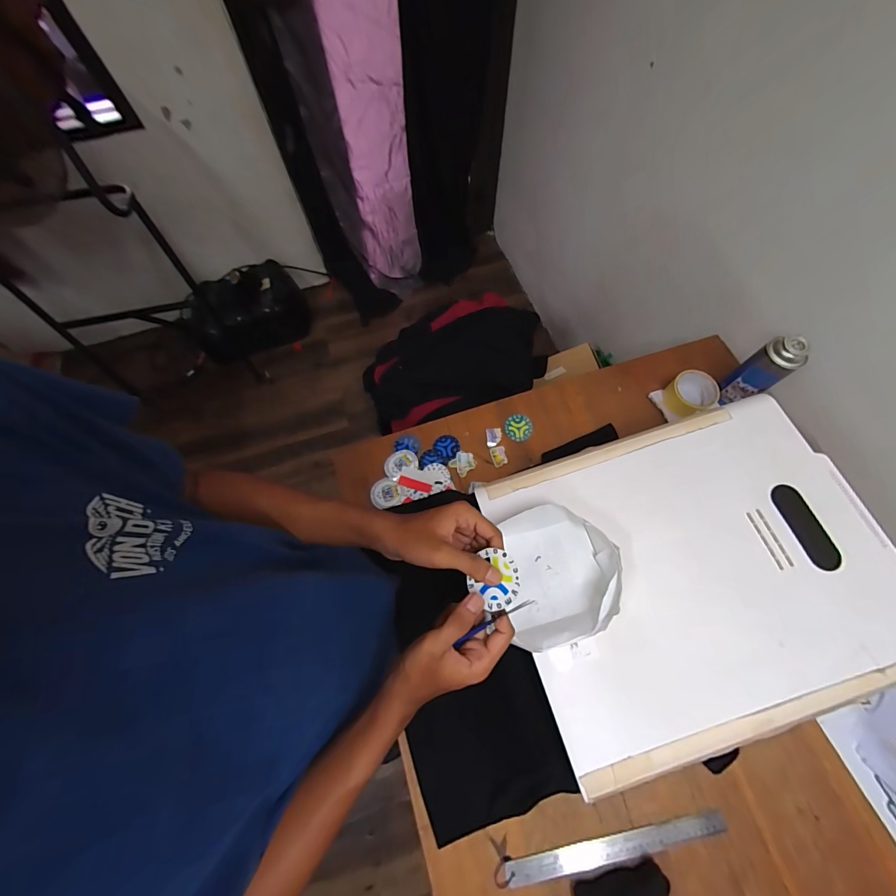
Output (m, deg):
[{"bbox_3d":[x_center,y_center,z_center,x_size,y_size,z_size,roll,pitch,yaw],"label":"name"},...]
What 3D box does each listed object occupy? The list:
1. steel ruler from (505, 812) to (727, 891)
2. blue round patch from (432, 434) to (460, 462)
[{"bbox_3d":[0.240,0.572,0.543,0.316,0.005,0.030,-12,64,-2],"label":"steel ruler"},{"bbox_3d":[0.000,-0.003,0.772,0.048,0.007,0.053,-38,73,-10],"label":"blue round patch"}]

